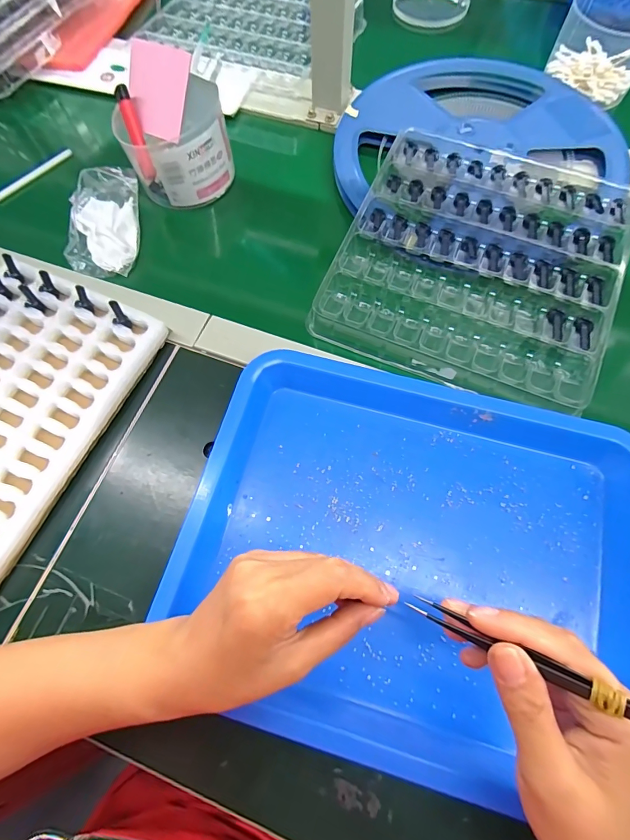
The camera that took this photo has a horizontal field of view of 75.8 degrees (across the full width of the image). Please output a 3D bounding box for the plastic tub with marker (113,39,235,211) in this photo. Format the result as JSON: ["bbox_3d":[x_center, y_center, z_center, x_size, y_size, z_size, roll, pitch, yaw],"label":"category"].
[{"bbox_3d":[-0.149,-0.307,0.428,0.108,0.111,0.099,-15,69,-4],"label":"plastic tub with marker"}]

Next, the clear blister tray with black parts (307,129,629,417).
[{"bbox_3d":[0.160,-0.161,0.391,0.248,0.023,0.263,22,71,10],"label":"clear blister tray with black parts"}]

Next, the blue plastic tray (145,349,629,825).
[{"bbox_3d":[0.070,0.098,0.302,0.326,0.034,0.271,15,70,8],"label":"blue plastic tray"}]

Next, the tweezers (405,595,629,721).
[{"bbox_3d":[0.105,0.114,0.186,0.124,0.008,0.009,16,69,30],"label":"tweezers"}]

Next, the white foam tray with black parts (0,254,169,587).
[{"bbox_3d":[-0.283,-0.007,0.358,0.187,0.032,0.272,23,71,10],"label":"white foam tray with black parts"}]

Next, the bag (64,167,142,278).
[{"bbox_3d":[-0.229,-0.216,0.435,0.072,0.034,0.122,-3,69,1],"label":"bag"}]

